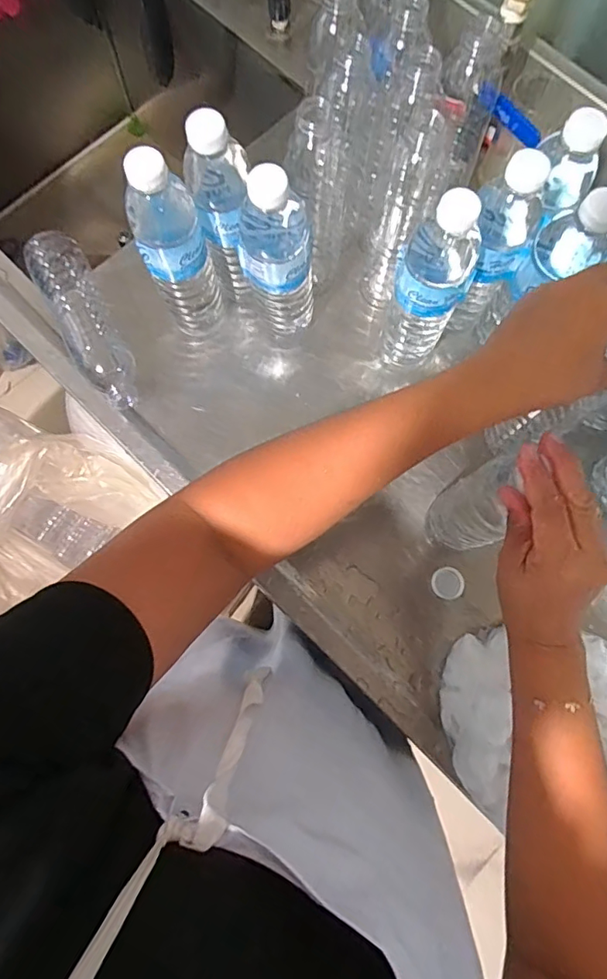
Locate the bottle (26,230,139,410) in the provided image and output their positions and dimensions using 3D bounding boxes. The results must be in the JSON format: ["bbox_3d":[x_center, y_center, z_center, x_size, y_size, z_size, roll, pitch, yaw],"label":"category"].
[{"bbox_3d":[-0.235,-0.180,0.548,0.059,0.056,0.206,-26,79,-7],"label":"bottle"}]

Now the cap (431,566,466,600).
[{"bbox_3d":[0.148,0.096,0.512,0.031,0.009,0.031,23,78,4],"label":"cap"}]

